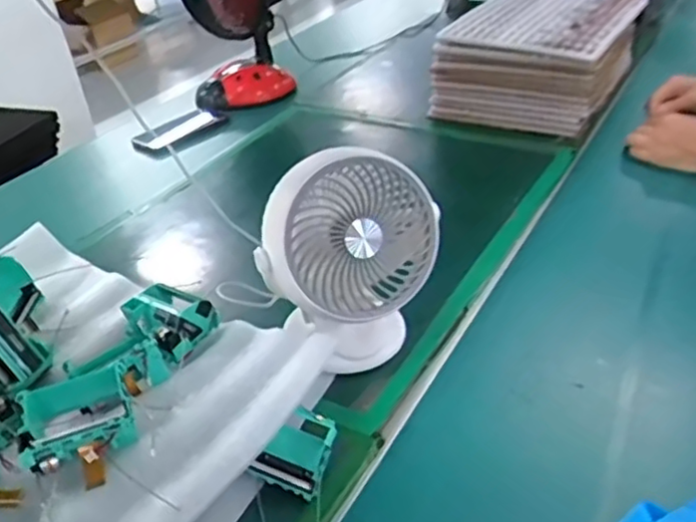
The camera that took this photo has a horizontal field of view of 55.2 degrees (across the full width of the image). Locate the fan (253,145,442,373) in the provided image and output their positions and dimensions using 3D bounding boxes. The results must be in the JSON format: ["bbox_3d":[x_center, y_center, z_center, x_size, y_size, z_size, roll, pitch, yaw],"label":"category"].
[{"bbox_3d":[0.005,0.015,0.577,0.152,0.209,0.097,-13,35,-9],"label":"fan"}]

